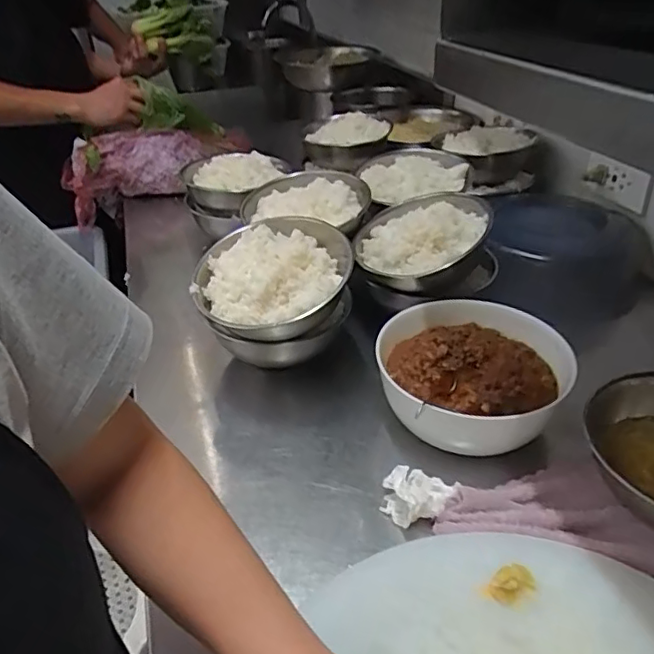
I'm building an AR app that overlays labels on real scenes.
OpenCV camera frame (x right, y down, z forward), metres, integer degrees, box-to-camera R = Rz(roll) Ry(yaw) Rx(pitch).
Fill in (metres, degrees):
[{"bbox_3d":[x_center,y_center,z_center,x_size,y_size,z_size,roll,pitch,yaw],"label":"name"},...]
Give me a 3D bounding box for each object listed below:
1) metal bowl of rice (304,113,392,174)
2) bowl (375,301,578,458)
[{"bbox_3d":[0.039,-0.343,1.064,0.154,0.062,0.157,-2,34,1],"label":"metal bowl of rice"},{"bbox_3d":[0.142,0.050,0.570,0.177,0.071,0.179,-2,34,1],"label":"bowl"}]

